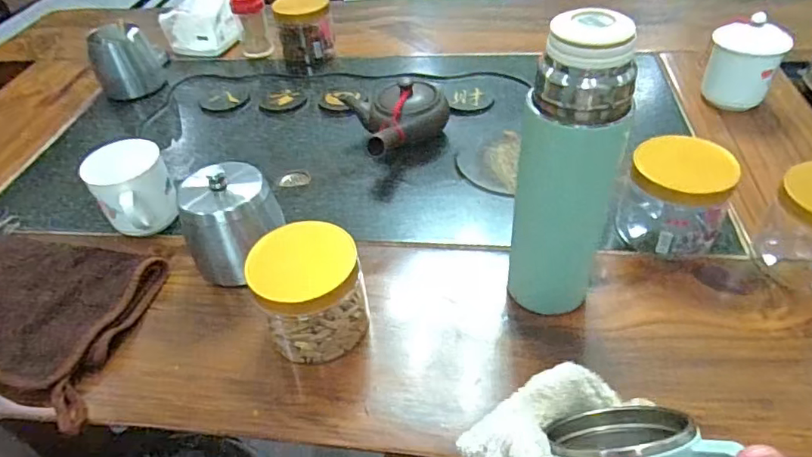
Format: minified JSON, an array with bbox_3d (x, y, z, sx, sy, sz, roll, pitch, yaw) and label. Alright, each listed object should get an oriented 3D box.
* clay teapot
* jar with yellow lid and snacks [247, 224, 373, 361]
[{"bbox_3d":[-0.001,-0.121,0.627,0.113,0.064,0.117,-18,45,-13],"label":"clay teapot"},{"bbox_3d":[-0.073,0.053,0.424,0.081,0.090,0.071,-14,44,-9],"label":"jar with yellow lid and snacks"}]

